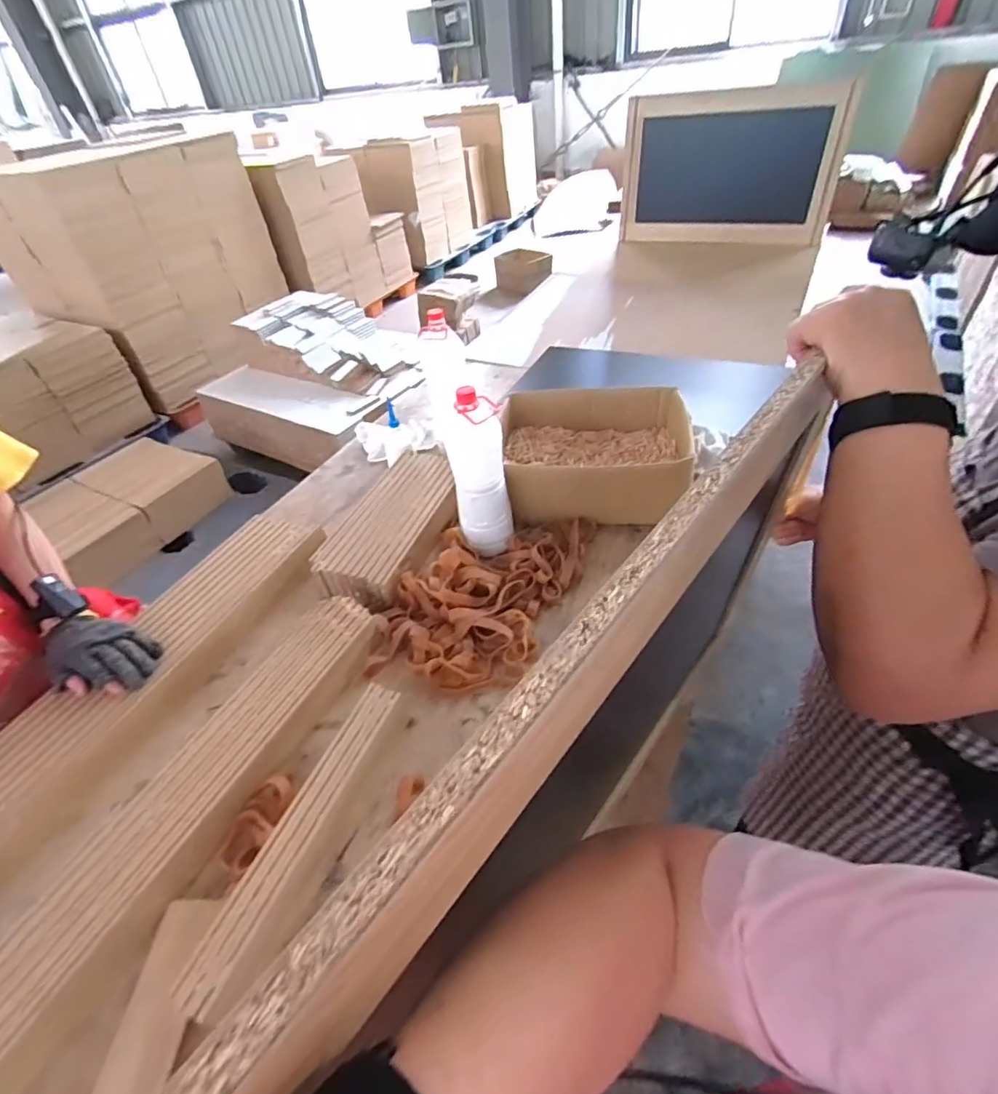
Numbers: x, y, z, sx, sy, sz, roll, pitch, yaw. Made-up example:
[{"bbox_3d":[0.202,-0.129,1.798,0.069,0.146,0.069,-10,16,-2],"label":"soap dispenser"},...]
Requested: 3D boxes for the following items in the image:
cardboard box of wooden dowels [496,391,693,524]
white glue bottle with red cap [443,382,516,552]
[{"bbox_3d":[0.182,-0.170,1.021,0.348,0.141,0.252,1,44,9],"label":"cardboard box of wooden dowels"},{"bbox_3d":[-0.028,-0.099,0.854,0.090,0.284,0.083,-11,44,-4],"label":"white glue bottle with red cap"}]

